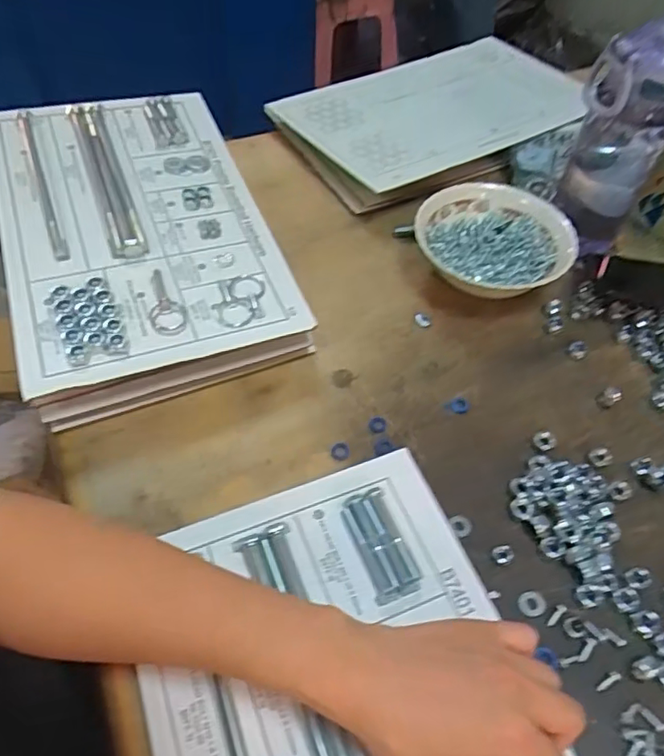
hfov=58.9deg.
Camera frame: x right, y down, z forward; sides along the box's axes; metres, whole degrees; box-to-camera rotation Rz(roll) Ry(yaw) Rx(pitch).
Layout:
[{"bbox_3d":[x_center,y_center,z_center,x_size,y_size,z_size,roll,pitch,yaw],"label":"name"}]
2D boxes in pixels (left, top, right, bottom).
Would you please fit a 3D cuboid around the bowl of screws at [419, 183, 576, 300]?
[{"bbox_3d":[0.152,-0.122,0.570,0.142,0.057,0.145,1,53,-2],"label":"bowl of screws"}]

